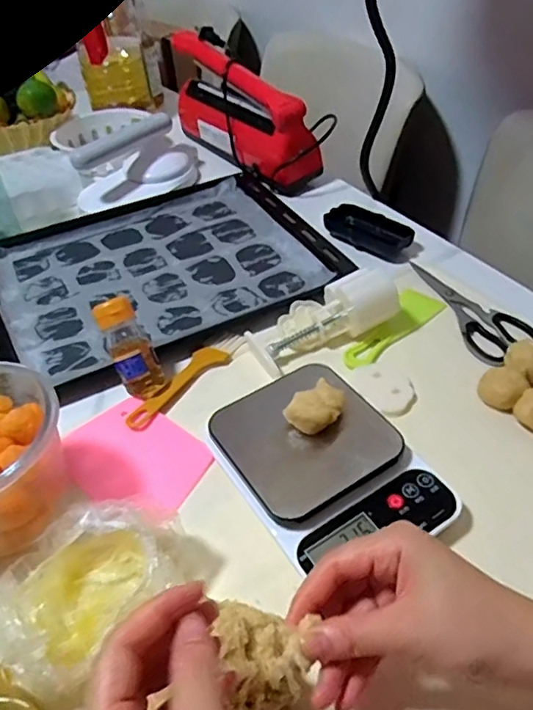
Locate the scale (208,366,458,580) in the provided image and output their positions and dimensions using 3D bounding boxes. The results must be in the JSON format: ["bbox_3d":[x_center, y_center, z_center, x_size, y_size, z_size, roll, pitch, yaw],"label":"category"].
[{"bbox_3d":[0.044,0.089,0.443,0.127,0.037,0.172,-29,49,-23],"label":"scale"}]

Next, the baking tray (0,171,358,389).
[{"bbox_3d":[-0.139,-0.112,0.680,0.390,0.024,0.306,-23,47,-17],"label":"baking tray"}]

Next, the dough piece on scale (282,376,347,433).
[{"bbox_3d":[0.041,0.042,0.450,0.036,0.029,0.045,26,52,27],"label":"dough piece on scale"}]

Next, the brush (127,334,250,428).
[{"bbox_3d":[-0.078,0.020,0.544,0.031,0.008,0.143,31,55,31],"label":"brush"}]

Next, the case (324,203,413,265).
[{"bbox_3d":[0.126,-0.152,0.695,0.109,0.025,0.055,31,55,31],"label":"case"}]

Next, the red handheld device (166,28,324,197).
[{"bbox_3d":[-0.041,-0.369,0.837,0.071,0.138,0.296,-28,49,-22],"label":"red handheld device"}]

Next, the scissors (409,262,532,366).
[{"bbox_3d":[0.201,-0.050,0.597,0.067,0.011,0.167,-25,48,-19],"label":"scissors"}]

